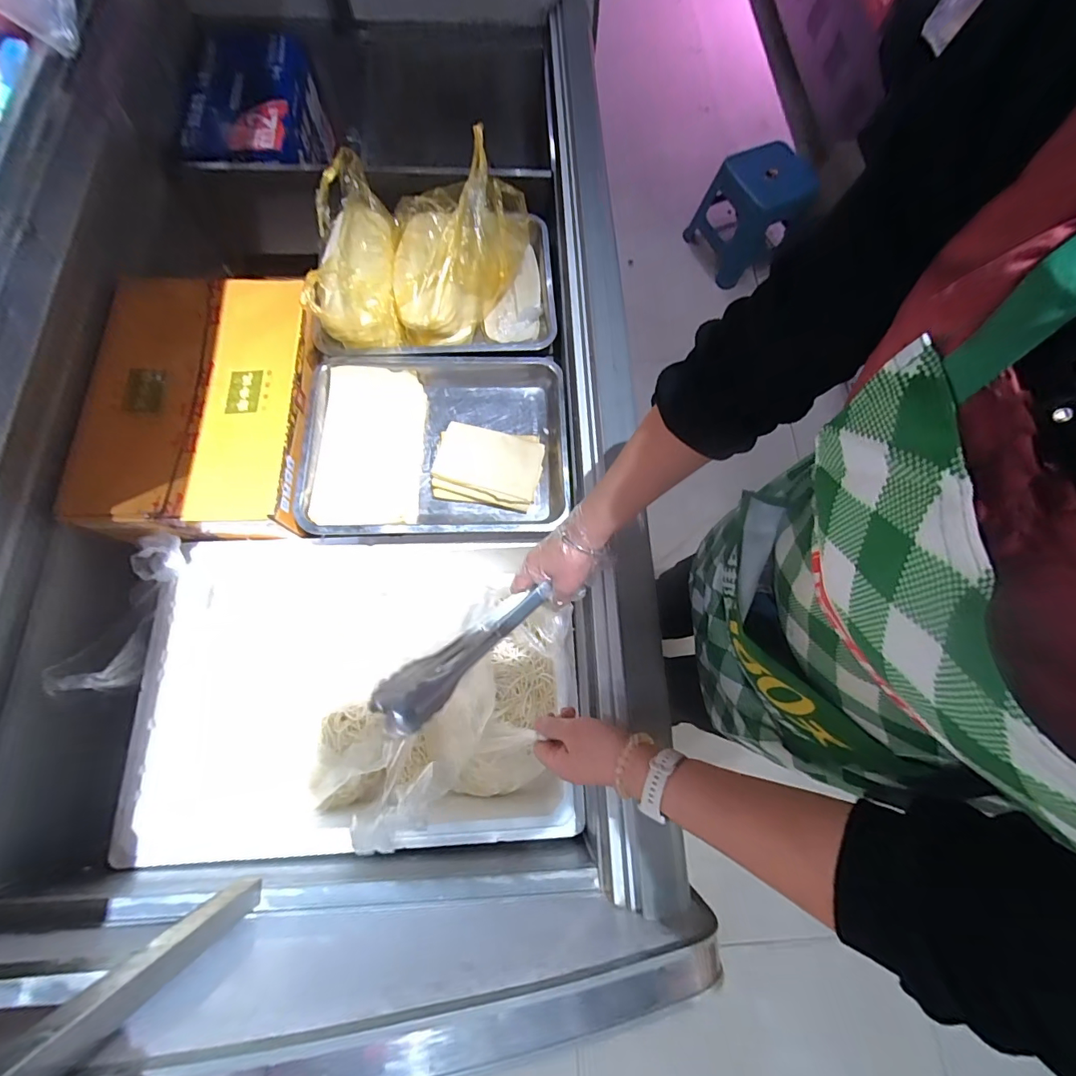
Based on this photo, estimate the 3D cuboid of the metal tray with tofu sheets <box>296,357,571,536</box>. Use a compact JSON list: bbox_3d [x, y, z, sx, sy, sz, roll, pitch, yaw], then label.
[{"bbox_3d":[-0.153,-0.141,0.717,0.387,0.063,0.293,-2,73,-3],"label":"metal tray with tofu sheets"}]

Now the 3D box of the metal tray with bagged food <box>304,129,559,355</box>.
[{"bbox_3d":[-0.176,-0.467,0.736,0.367,0.153,0.363,-3,73,-3],"label":"metal tray with bagged food"}]

